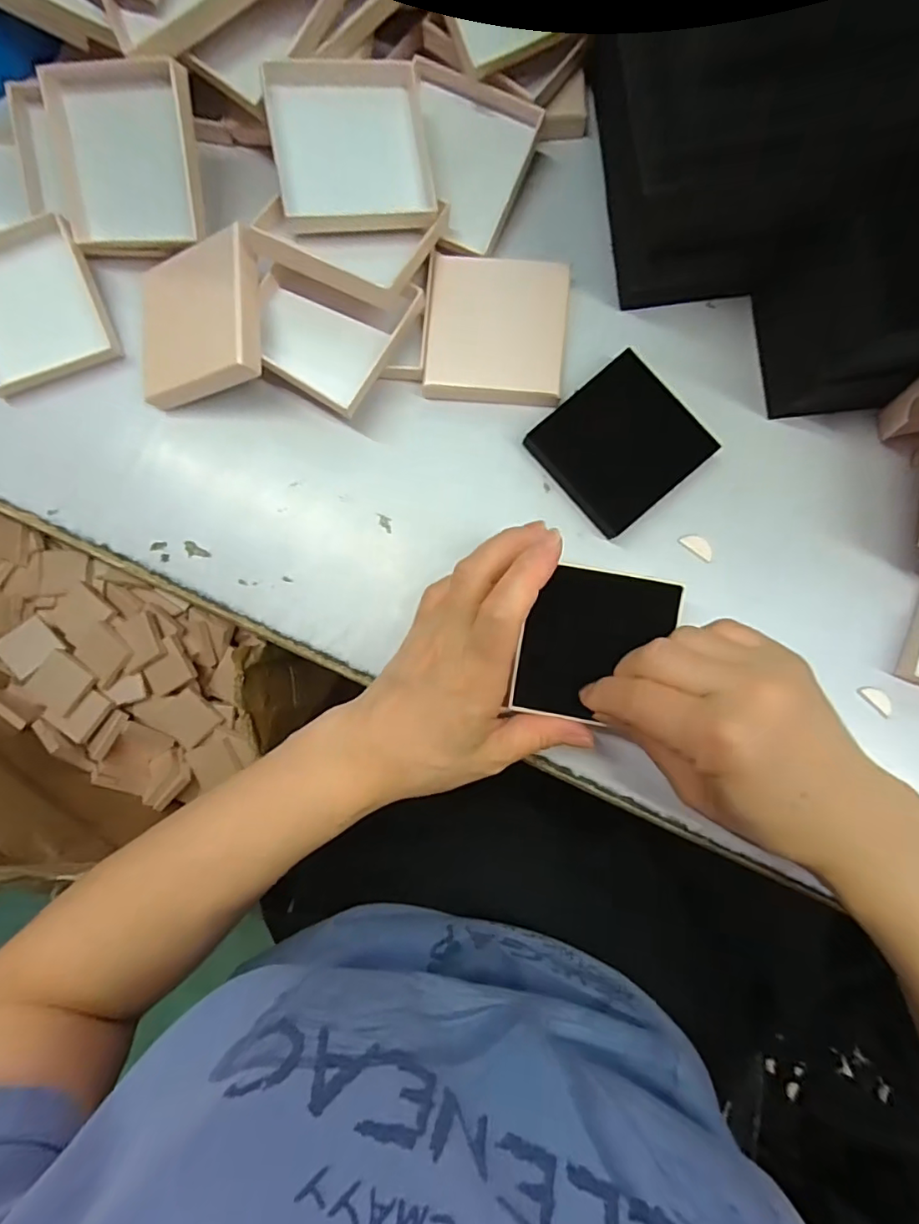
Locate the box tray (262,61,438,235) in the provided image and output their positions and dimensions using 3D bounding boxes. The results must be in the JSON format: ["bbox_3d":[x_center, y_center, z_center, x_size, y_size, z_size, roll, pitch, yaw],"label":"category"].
[{"bbox_3d":[-0.056,-0.238,0.289,0.083,0.024,0.074,-15,105,-21],"label":"box tray"}]

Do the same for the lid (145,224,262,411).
[{"bbox_3d":[-0.139,-0.154,0.297,0.074,0.012,0.076,-3,87,24],"label":"lid"}]

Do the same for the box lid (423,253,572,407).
[{"bbox_3d":[0.020,-0.153,0.303,0.073,0.009,0.076,6,85,3],"label":"box lid"}]

